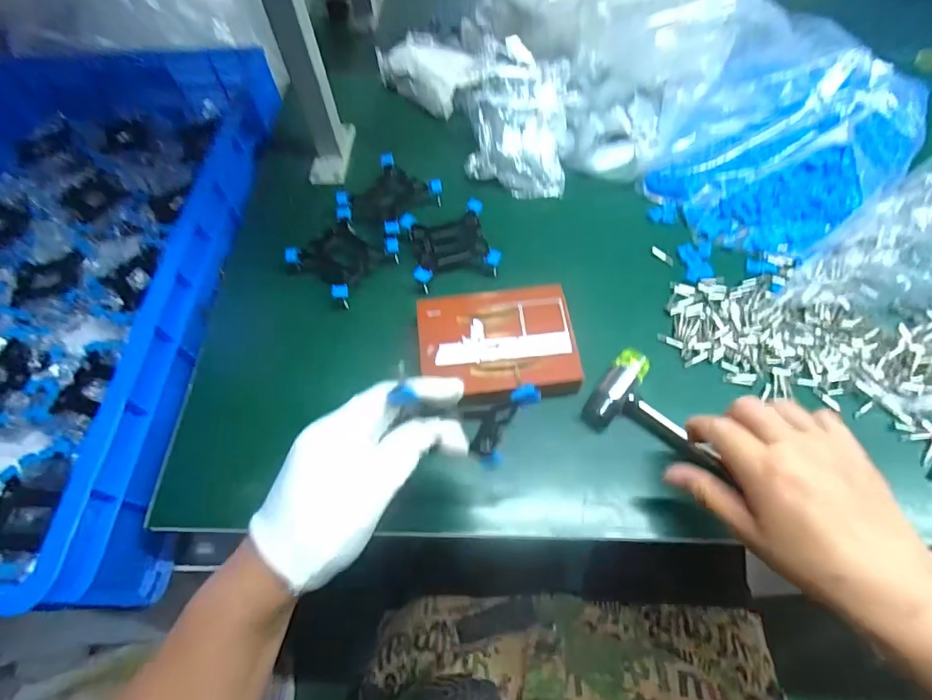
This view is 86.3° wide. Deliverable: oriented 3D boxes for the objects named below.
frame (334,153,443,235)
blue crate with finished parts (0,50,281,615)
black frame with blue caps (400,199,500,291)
[{"bbox_3d":[-0.085,-0.170,0.555,0.082,0.029,0.086,34,69,20],"label":"frame"},{"bbox_3d":[-0.475,-0.087,0.556,0.422,0.125,0.657,0,61,4],"label":"blue crate with finished parts"},{"bbox_3d":[-0.016,-0.109,0.522,0.085,0.032,0.084,-13,61,-3],"label":"black frame with blue caps"}]

